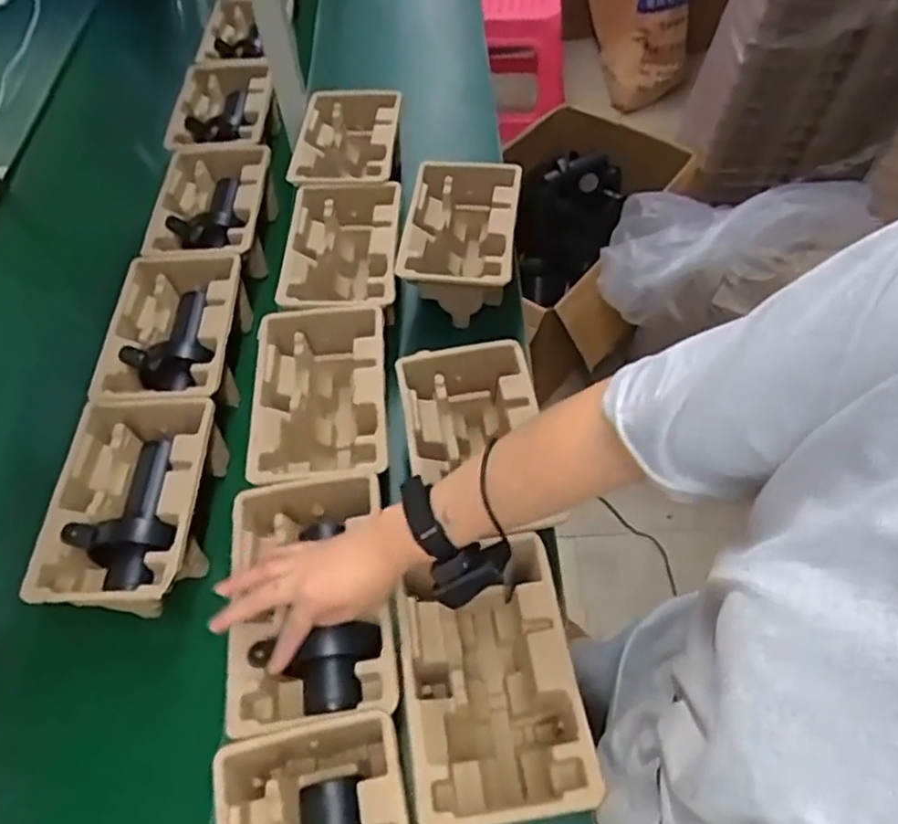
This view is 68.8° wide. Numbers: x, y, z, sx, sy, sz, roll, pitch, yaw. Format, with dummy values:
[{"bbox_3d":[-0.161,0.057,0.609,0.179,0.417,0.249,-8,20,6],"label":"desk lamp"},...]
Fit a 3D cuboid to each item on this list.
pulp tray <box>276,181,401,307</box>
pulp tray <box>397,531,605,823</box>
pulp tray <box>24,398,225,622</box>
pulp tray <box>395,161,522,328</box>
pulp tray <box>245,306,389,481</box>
[{"bbox_3d":[-0.141,-0.198,0.896,0.149,0.108,0.222,-1,56,1],"label":"pulp tray"},{"bbox_3d":[0.036,0.259,0.605,0.145,0.117,0.203,-8,57,-4],"label":"pulp tray"},{"bbox_3d":[-0.336,0.106,0.710,0.145,0.089,0.234,-2,56,1],"label":"pulp tray"},{"bbox_3d":[0.019,-0.230,0.927,0.142,0.133,0.224,5,57,5],"label":"pulp tray"},{"bbox_3d":[-0.143,-0.005,0.779,0.151,0.119,0.237,-5,56,-1],"label":"pulp tray"}]

